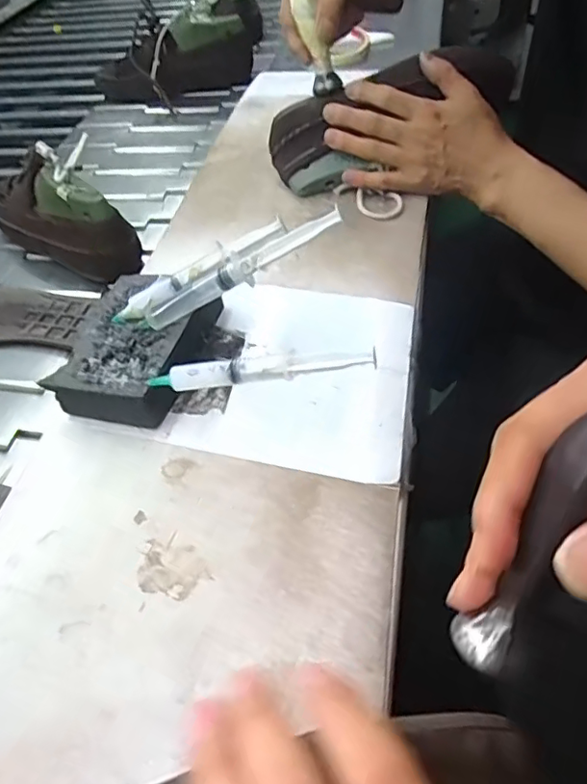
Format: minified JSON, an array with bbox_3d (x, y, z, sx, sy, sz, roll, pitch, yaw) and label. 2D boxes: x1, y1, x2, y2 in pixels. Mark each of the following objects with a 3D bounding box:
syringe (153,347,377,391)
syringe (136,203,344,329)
[{"bbox_3d":[-0.022,-0.014,0.366,0.145,0.025,0.016,1,49,8],"label":"syringe"},{"bbox_3d":[-0.040,-0.082,0.395,0.165,0.018,0.015,-24,44,21],"label":"syringe"}]

